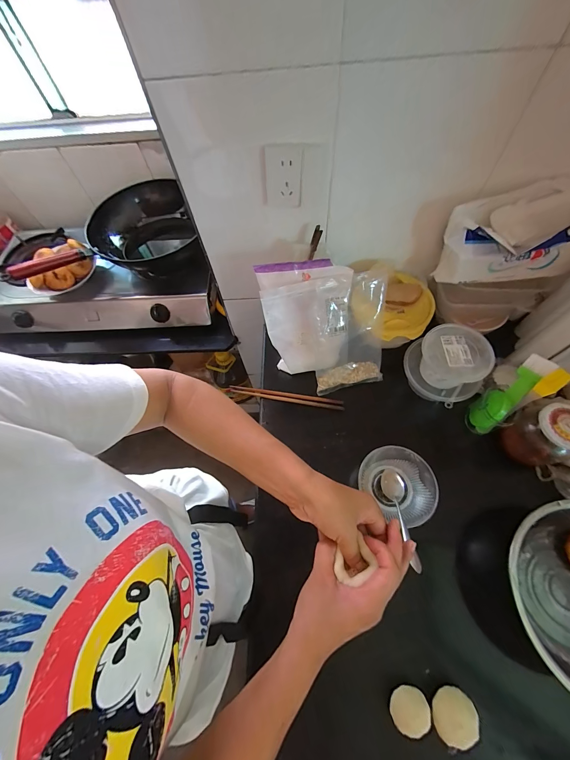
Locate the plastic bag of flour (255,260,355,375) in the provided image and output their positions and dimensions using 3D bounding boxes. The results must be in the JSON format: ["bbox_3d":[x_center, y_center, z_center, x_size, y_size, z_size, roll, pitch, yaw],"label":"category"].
[{"bbox_3d":[0.043,-0.100,0.522,0.150,0.216,0.041,-8,37,6],"label":"plastic bag of flour"}]

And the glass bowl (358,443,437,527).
[{"bbox_3d":[0.191,0.171,0.481,0.104,0.054,0.118,-36,67,-13],"label":"glass bowl"}]

